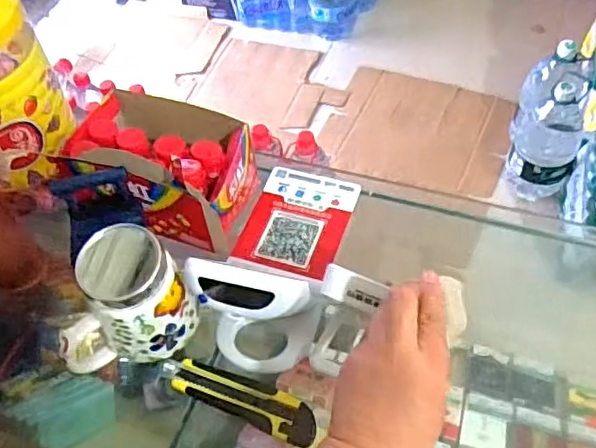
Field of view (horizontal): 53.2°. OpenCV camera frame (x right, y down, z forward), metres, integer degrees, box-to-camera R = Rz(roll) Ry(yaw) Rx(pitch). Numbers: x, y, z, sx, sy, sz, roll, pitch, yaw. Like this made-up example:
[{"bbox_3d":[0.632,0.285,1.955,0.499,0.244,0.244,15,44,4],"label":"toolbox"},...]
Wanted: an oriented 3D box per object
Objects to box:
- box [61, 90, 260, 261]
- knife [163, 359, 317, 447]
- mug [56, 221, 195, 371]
[{"bbox_3d":[-0.147,-0.065,0.651,0.186,0.118,0.131,15,56,15],"label":"box"},{"bbox_3d":[-0.053,0.160,0.551,0.152,0.022,0.038,18,57,17],"label":"knife"},{"bbox_3d":[-0.155,0.080,0.535,0.082,0.109,0.116,24,59,21],"label":"mug"}]

